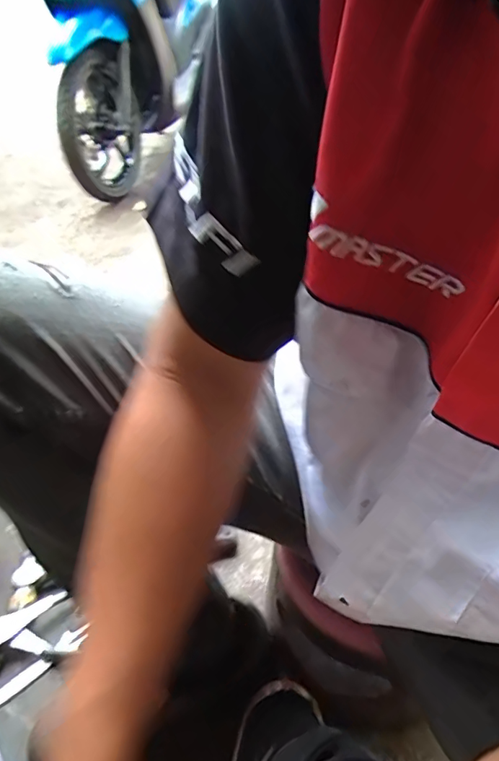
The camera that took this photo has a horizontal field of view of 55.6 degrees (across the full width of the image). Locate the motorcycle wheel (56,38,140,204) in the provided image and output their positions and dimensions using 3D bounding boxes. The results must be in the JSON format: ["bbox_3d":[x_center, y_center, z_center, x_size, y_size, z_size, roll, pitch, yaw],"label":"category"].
[{"bbox_3d":[-0.457,-0.783,1.471,0.094,0.422,0.367,16,56,9],"label":"motorcycle wheel"}]

